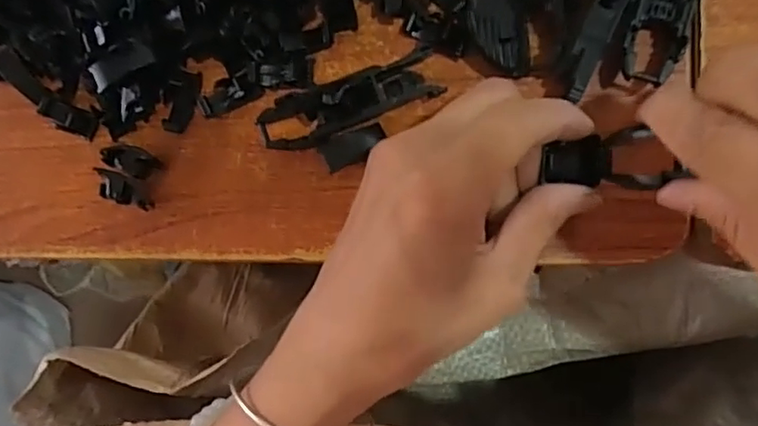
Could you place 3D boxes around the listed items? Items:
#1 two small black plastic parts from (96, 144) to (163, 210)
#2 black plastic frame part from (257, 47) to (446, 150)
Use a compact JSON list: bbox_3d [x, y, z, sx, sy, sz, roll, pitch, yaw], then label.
[{"bbox_3d":[-0.106,-0.016,0.251,0.024,0.012,0.025,20,94,8],"label":"two small black plastic parts"},{"bbox_3d":[-0.012,-0.042,0.231,0.070,0.023,0.020,-20,88,9],"label":"black plastic frame part"}]

